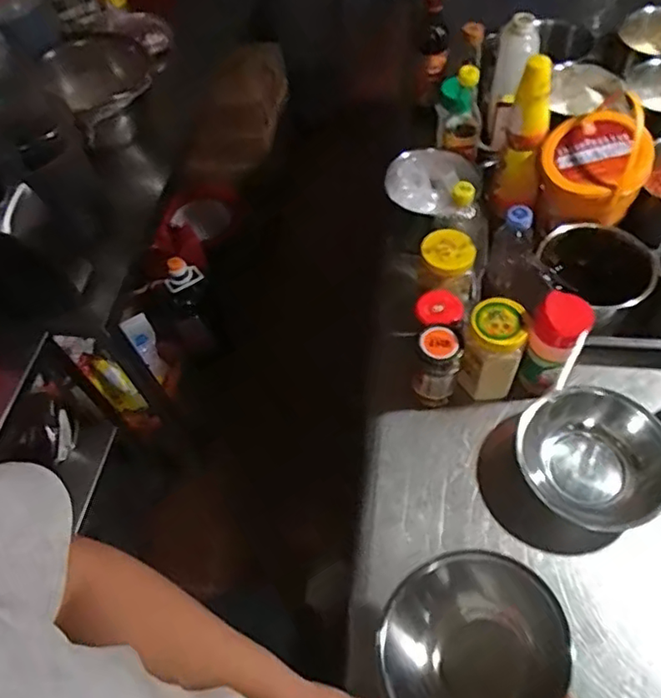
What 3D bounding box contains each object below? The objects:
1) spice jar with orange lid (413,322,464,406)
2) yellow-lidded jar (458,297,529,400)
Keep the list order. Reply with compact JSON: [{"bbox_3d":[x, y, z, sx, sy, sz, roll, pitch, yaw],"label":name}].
[{"bbox_3d":[0.149,0.027,0.800,0.059,0.126,0.064,-3,57,4],"label":"spice jar with orange lid"},{"bbox_3d":[0.219,0.001,0.791,0.075,0.160,0.072,6,57,9],"label":"yellow-lidded jar"}]

